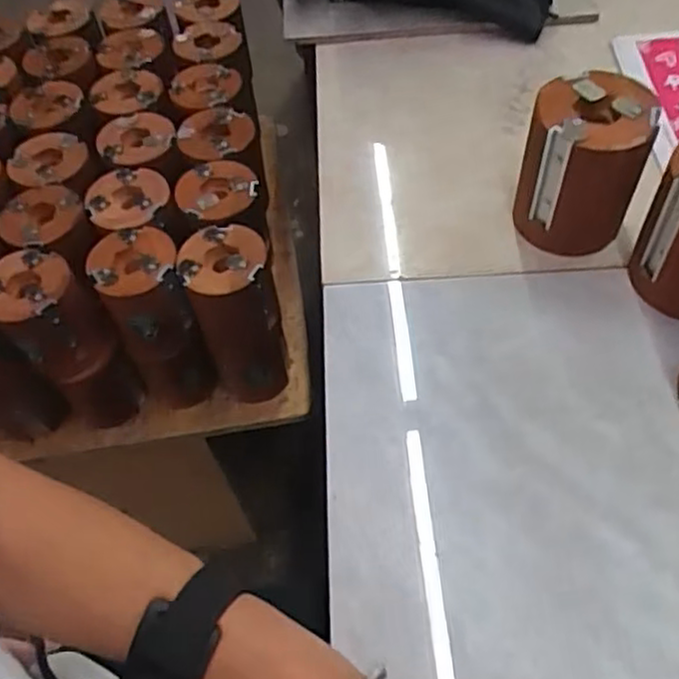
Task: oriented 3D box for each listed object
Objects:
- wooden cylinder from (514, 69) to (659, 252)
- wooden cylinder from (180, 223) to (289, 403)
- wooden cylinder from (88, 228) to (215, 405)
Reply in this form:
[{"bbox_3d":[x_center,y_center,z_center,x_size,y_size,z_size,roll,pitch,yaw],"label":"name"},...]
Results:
[{"bbox_3d":[0.168,-0.119,0.478,0.078,0.104,0.074,18,59,15],"label":"wooden cylinder"},{"bbox_3d":[-0.097,-0.012,0.676,0.078,0.201,0.075,-15,57,-7],"label":"wooden cylinder"},{"bbox_3d":[-0.178,-0.014,0.681,0.076,0.200,0.078,-16,57,-7],"label":"wooden cylinder"}]

